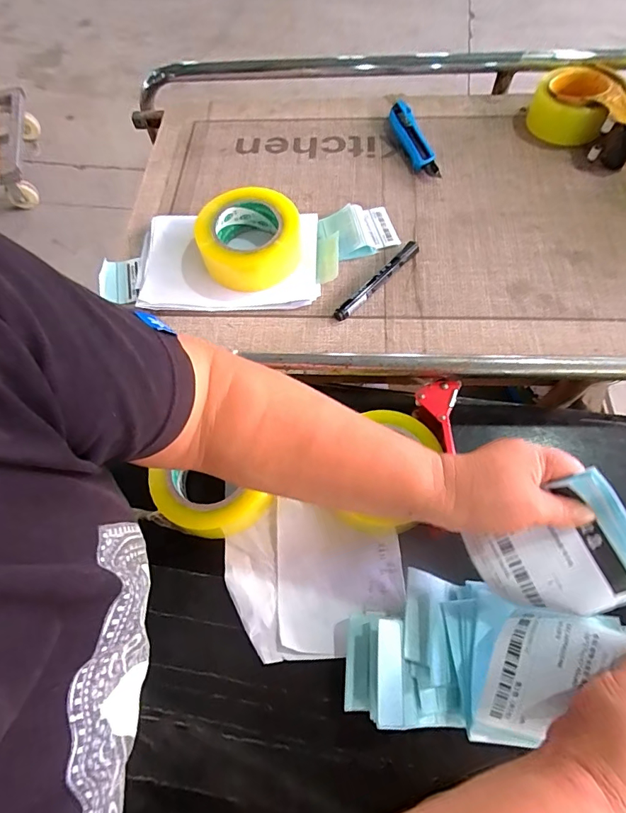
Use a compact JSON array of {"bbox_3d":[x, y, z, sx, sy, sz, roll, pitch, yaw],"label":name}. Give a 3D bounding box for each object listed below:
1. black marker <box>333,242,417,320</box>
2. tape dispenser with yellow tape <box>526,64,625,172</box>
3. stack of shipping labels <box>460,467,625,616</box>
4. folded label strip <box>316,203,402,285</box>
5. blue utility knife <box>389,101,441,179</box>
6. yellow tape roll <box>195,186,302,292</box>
[{"bbox_3d":[0.077,-0.150,0.524,0.014,0.015,0.141,41,73,18],"label":"black marker"},{"bbox_3d":[0.372,-0.410,0.610,0.114,0.061,0.156,6,66,5],"label":"tape dispenser with yellow tape"},{"bbox_3d":[0.187,0.115,0.333,0.113,0.011,0.094,-34,80,18],"label":"stack of shipping labels"},{"bbox_3d":[0.053,-0.210,0.550,0.107,0.022,0.109,-8,66,-2],"label":"folded label strip"},{"bbox_3d":[0.141,-0.379,0.623,0.032,0.018,0.144,-13,66,-4],"label":"blue utility knife"},{"bbox_3d":[-0.076,-0.201,0.535,0.120,0.057,0.110,-1,66,2],"label":"yellow tape roll"}]

